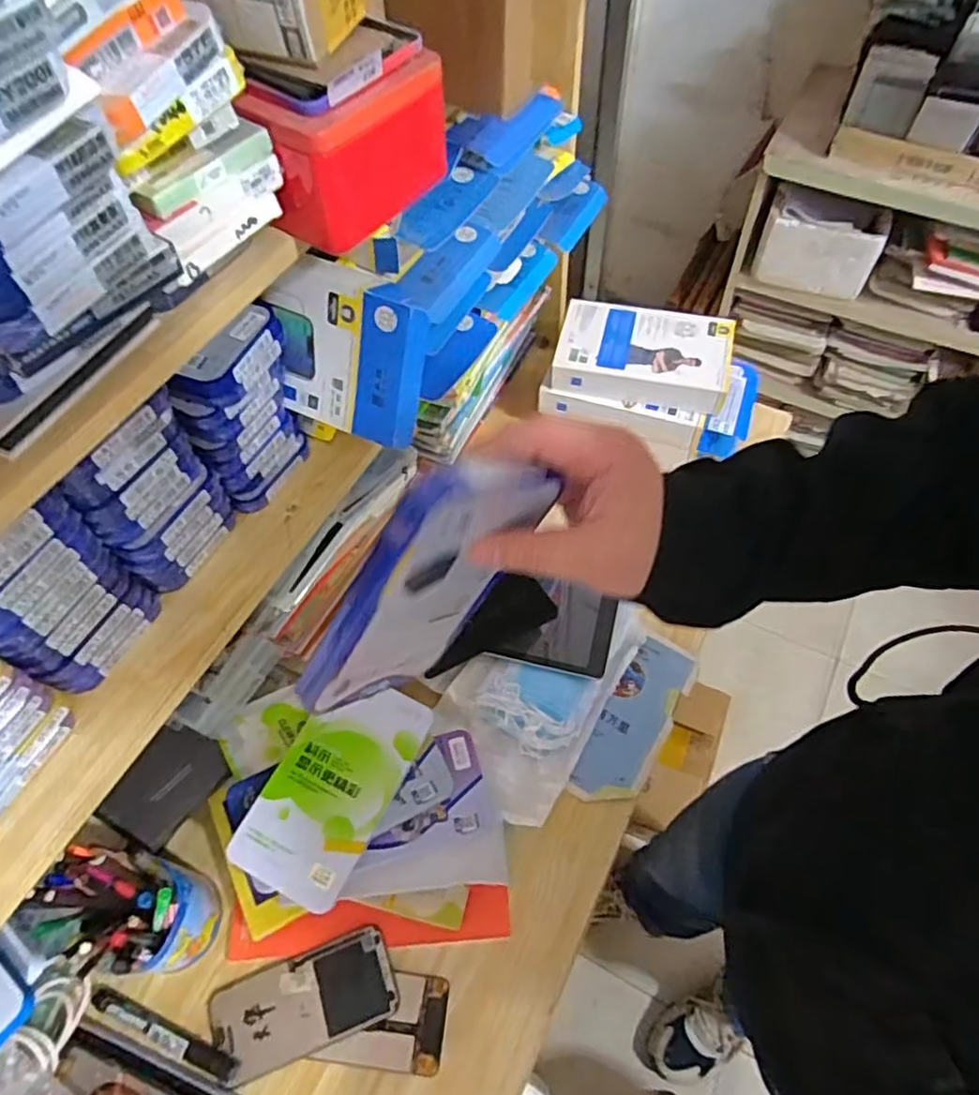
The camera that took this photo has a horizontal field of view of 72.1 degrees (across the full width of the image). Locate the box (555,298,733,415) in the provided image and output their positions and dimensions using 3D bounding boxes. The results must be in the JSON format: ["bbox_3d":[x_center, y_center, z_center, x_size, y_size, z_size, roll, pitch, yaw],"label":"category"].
[{"bbox_3d":[0.194,-0.244,0.854,0.211,0.046,0.123,11,58,9],"label":"box"}]

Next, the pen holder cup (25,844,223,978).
[{"bbox_3d":[-0.292,0.304,0.565,0.086,0.166,0.078,22,61,16],"label":"pen holder cup"}]

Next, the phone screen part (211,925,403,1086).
[{"bbox_3d":[-0.166,0.406,0.601,0.157,0.008,0.076,-19,59,-10],"label":"phone screen part"}]

